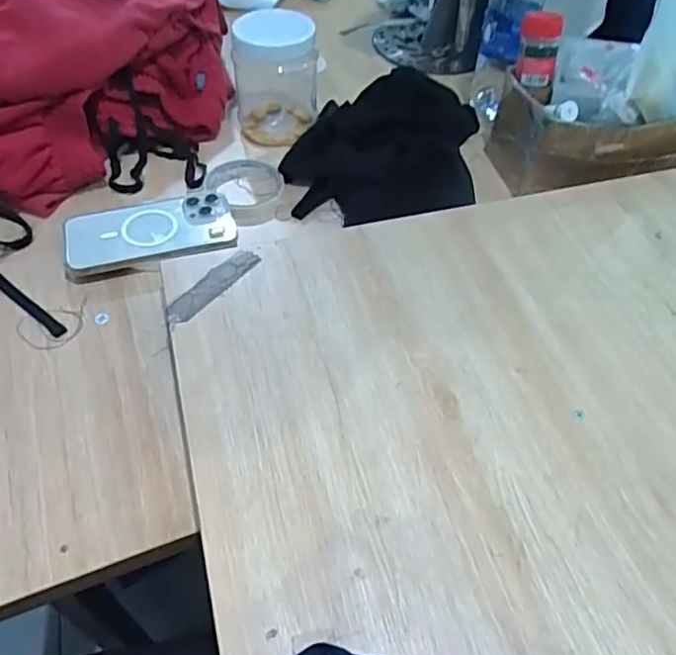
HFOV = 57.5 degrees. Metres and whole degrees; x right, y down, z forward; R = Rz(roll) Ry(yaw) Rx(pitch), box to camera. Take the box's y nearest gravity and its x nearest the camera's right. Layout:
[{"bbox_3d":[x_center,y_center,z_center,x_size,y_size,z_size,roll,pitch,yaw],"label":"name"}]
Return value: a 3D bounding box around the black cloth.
[{"bbox_3d":[0.053,-0.214,0.693,0.215,0.068,0.199,6,50,3],"label":"black cloth"}]

